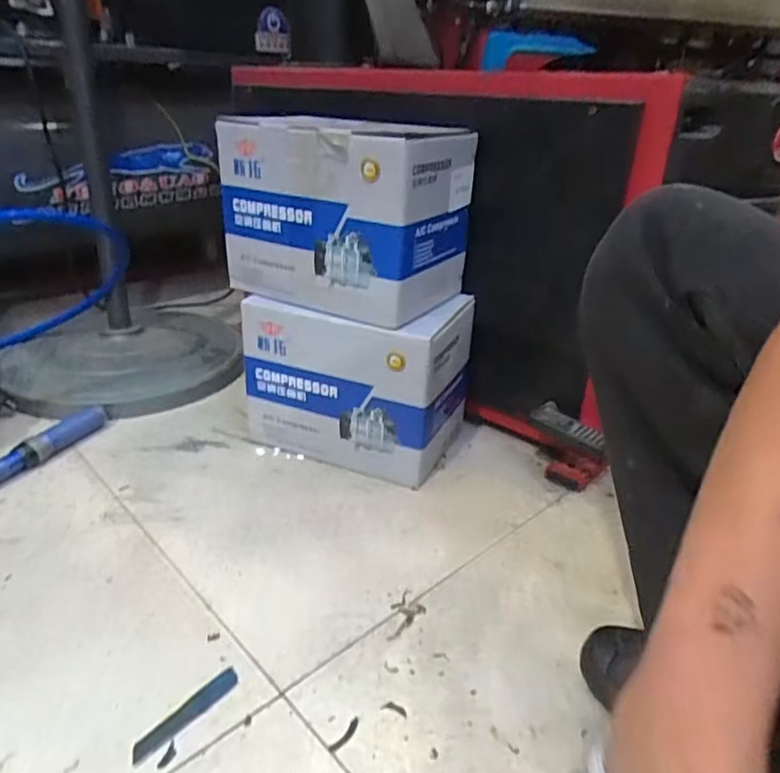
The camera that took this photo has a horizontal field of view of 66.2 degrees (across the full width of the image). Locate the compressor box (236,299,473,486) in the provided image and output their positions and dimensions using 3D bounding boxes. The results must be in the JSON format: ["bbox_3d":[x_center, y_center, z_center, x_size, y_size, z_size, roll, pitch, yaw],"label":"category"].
[{"bbox_3d":[-0.039,-0.019,0.864,0.278,0.218,0.190,16,29,24],"label":"compressor box"}]

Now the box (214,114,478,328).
[{"bbox_3d":[-0.056,-0.231,0.790,0.265,0.209,0.197,18,29,29],"label":"box"}]

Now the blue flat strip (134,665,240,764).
[{"bbox_3d":[-0.169,0.273,0.503,0.021,0.004,0.098,23,33,35],"label":"blue flat strip"}]

